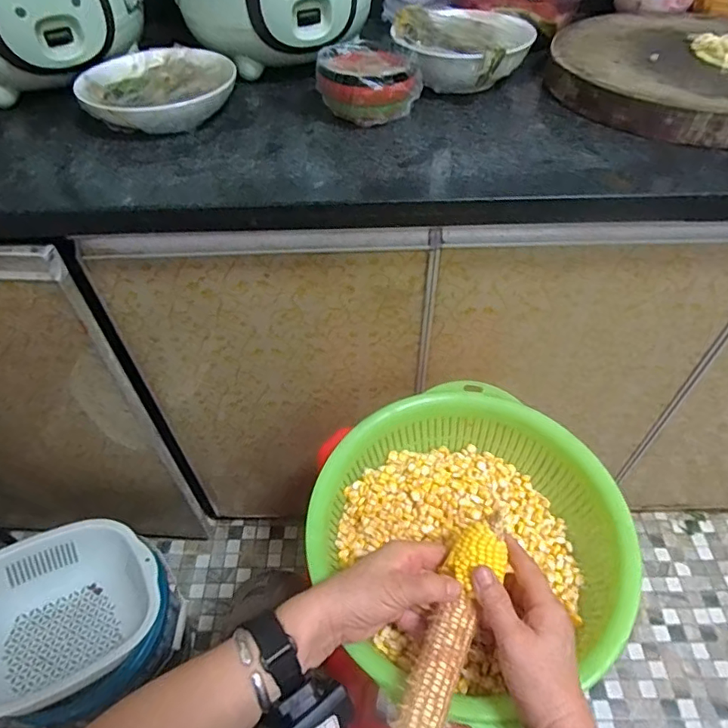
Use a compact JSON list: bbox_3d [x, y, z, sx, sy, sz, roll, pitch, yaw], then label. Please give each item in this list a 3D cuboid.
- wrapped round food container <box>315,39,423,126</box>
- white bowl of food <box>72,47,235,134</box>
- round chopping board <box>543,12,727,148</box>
[{"bbox_3d":[0.002,-0.323,0.598,0.109,0.063,0.091,35,59,27],"label":"wrapped round food container"},{"bbox_3d":[-0.247,-0.330,0.624,0.174,0.051,0.166,-2,48,3],"label":"white bowl of food"},{"bbox_3d":[0.408,-0.367,0.634,0.313,0.041,0.329,-2,48,3],"label":"round chopping board"}]

